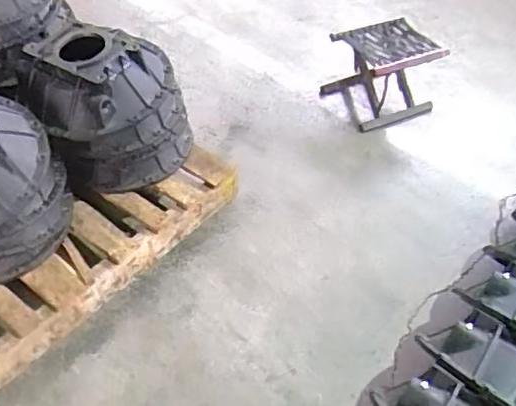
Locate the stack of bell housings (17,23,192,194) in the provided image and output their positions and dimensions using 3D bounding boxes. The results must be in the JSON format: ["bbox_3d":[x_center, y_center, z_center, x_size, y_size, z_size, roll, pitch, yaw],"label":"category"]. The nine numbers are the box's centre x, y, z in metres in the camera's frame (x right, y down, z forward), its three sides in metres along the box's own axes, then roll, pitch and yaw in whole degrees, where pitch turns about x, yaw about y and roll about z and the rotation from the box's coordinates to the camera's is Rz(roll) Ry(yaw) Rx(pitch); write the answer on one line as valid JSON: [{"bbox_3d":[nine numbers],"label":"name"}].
[{"bbox_3d":[-0.372,-0.253,1.444,0.376,0.316,0.315,-30,56,-26],"label":"stack of bell housings"}]

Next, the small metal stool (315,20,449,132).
[{"bbox_3d":[0.414,-0.439,1.885,0.305,0.241,0.267,-16,51,-17],"label":"small metal stool"}]

